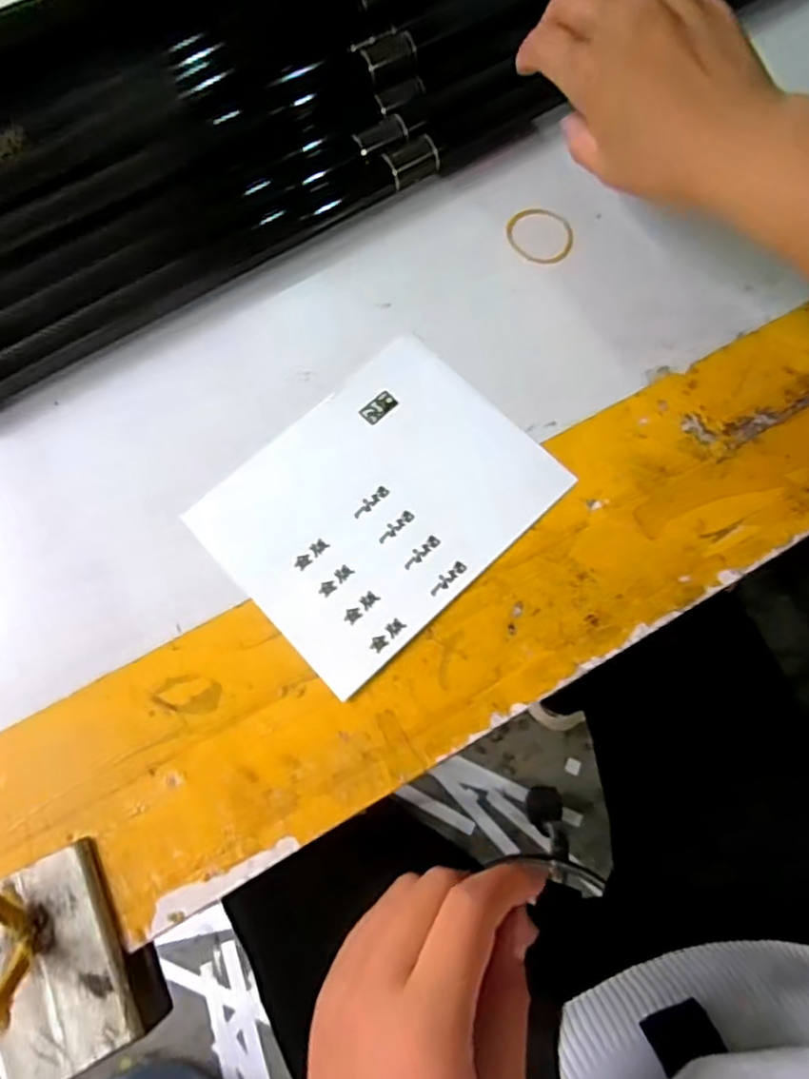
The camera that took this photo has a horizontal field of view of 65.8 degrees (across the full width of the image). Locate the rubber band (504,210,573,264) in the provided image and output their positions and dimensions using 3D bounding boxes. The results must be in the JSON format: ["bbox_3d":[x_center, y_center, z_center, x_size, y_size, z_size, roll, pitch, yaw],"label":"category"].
[{"bbox_3d":[0.083,-0.186,0.380,0.038,0.004,0.042,-21,74,-6],"label":"rubber band"}]

